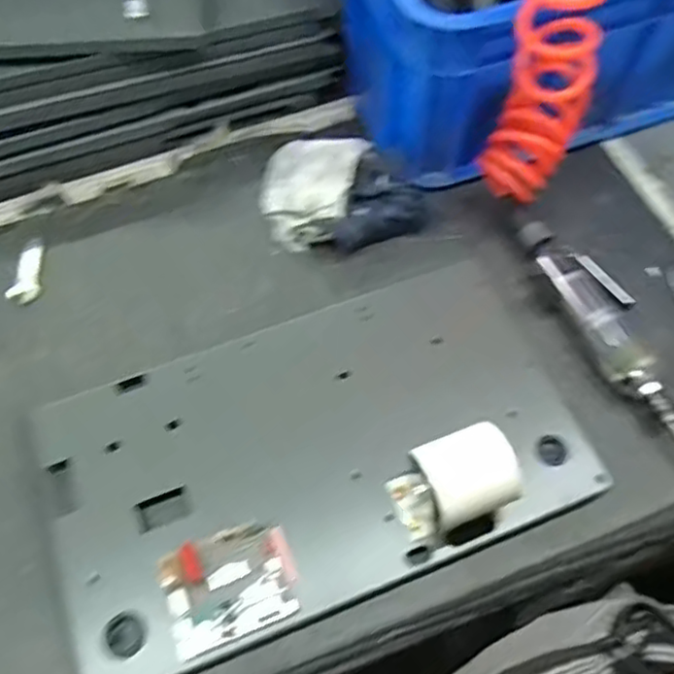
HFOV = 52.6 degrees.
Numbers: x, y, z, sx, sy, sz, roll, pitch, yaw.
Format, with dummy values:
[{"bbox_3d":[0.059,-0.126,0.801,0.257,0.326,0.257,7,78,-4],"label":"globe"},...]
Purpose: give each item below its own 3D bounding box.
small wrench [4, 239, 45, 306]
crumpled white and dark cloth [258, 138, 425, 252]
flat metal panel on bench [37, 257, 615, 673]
[{"bbox_3d":[-0.300,-0.062,0.657,0.036,0.012,0.073,-5,62,-3],"label":"small wrench"},{"bbox_3d":[0.005,-0.146,0.681,0.159,0.045,0.130,-7,63,-4],"label":"crumpled white and dark cloth"},{"bbox_3d":[-0.017,0.084,0.552,0.409,0.025,0.238,-19,64,-10],"label":"flat metal panel on bench"}]

